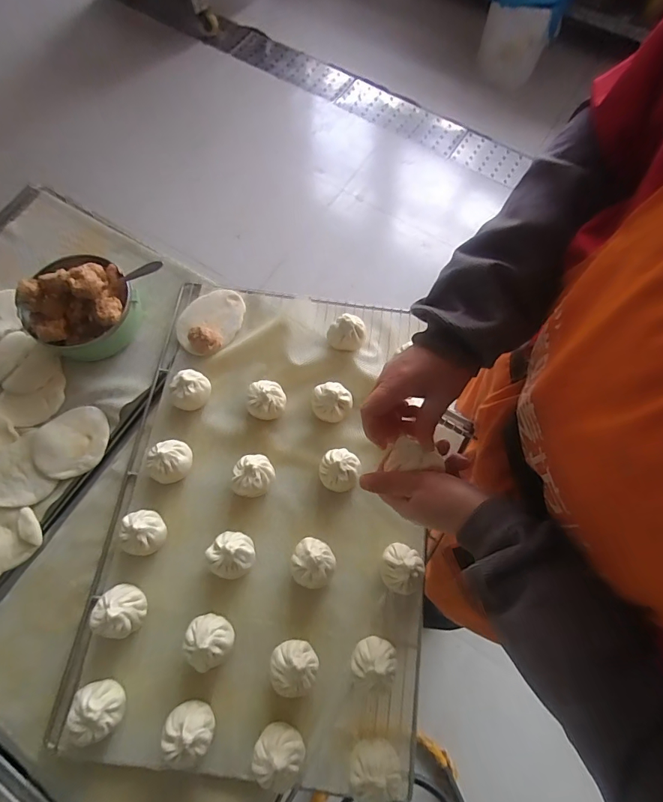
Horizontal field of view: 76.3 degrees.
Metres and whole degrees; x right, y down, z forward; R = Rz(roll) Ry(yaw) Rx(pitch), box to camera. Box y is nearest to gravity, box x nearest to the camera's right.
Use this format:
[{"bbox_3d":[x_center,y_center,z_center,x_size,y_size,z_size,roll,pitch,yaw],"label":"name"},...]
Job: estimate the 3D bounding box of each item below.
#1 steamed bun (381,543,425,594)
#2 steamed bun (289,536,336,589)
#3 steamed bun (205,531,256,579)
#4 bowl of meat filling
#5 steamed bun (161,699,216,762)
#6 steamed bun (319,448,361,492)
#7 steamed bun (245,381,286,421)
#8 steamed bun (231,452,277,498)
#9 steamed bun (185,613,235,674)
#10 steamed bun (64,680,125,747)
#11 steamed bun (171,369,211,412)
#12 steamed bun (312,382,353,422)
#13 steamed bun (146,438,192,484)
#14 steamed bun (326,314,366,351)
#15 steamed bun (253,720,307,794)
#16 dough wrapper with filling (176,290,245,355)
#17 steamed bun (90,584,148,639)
[{"bbox_3d":[0.081,0.195,0.494,0.048,0.038,0.056,5,70,0],"label":"steamed bun"},{"bbox_3d":[-0.022,0.191,0.497,0.051,0.037,0.052,1,70,-2],"label":"steamed bun"},{"bbox_3d":[-0.118,0.181,0.498,0.051,0.038,0.051,1,70,-2],"label":"steamed bun"},{"bbox_3d":[-0.340,-0.131,0.581,0.126,0.097,0.137,1,70,-2],"label":"bowl of meat filling"},{"bbox_3d":[-0.149,0.342,0.439,0.048,0.037,0.047,1,70,-2],"label":"steamed bun"},{"bbox_3d":[0.010,0.087,0.533,0.048,0.040,0.049,1,70,-2],"label":"steamed bun"},{"bbox_3d":[-0.089,-0.003,0.568,0.052,0.037,0.050,-17,72,-8],"label":"steamed bun"},{"bbox_3d":[-0.098,0.093,0.532,0.050,0.042,0.051,1,70,-2],"label":"steamed bun"},{"bbox_3d":[-0.134,0.264,0.465,0.048,0.034,0.052,1,70,-2],"label":"steamed bun"},{"bbox_3d":[-0.247,0.325,0.443,0.048,0.038,0.050,1,70,-2],"label":"steamed bun"},{"bbox_3d":[-0.192,-0.017,0.569,0.052,0.041,0.049,1,70,-2],"label":"steamed bun"},{"bbox_3d":[0.000,0.000,0.566,0.053,0.042,0.046,12,70,3],"label":"steamed bun"},{"bbox_3d":[-0.206,0.075,0.535,0.052,0.038,0.057,30,72,9],"label":"steamed bun"},{"bbox_3d":[0.020,-0.098,0.599,0.054,0.043,0.047,2,70,-1],"label":"steamed bun"},{"bbox_3d":[-0.055,0.365,0.432,0.050,0.036,0.051,1,70,-2],"label":"steamed bun"},{"bbox_3d":[-0.178,-0.122,0.616,0.084,0.032,0.110,34,73,10],"label":"dough wrapper with filling"},{"bbox_3d":[-0.241,0.234,0.473,0.054,0.039,0.051,1,70,-2],"label":"steamed bun"}]

